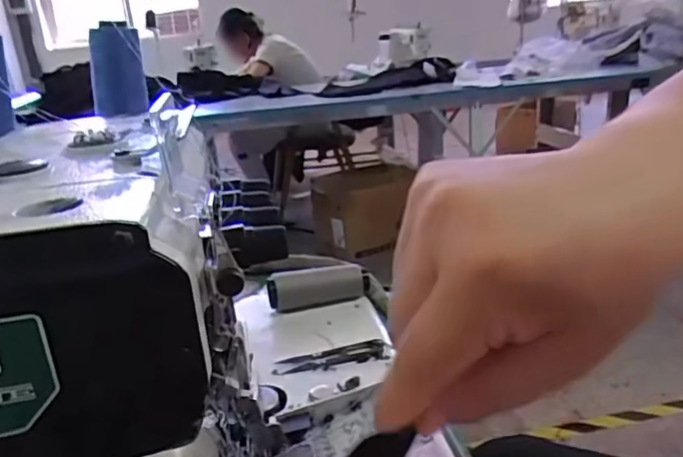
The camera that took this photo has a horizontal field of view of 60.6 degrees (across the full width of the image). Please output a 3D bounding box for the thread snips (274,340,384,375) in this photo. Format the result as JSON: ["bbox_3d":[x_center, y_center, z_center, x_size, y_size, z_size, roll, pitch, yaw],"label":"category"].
[{"bbox_3d":[-0.011,0.121,0.540,0.100,0.012,0.027,-7,19,-12],"label":"thread snips"}]

